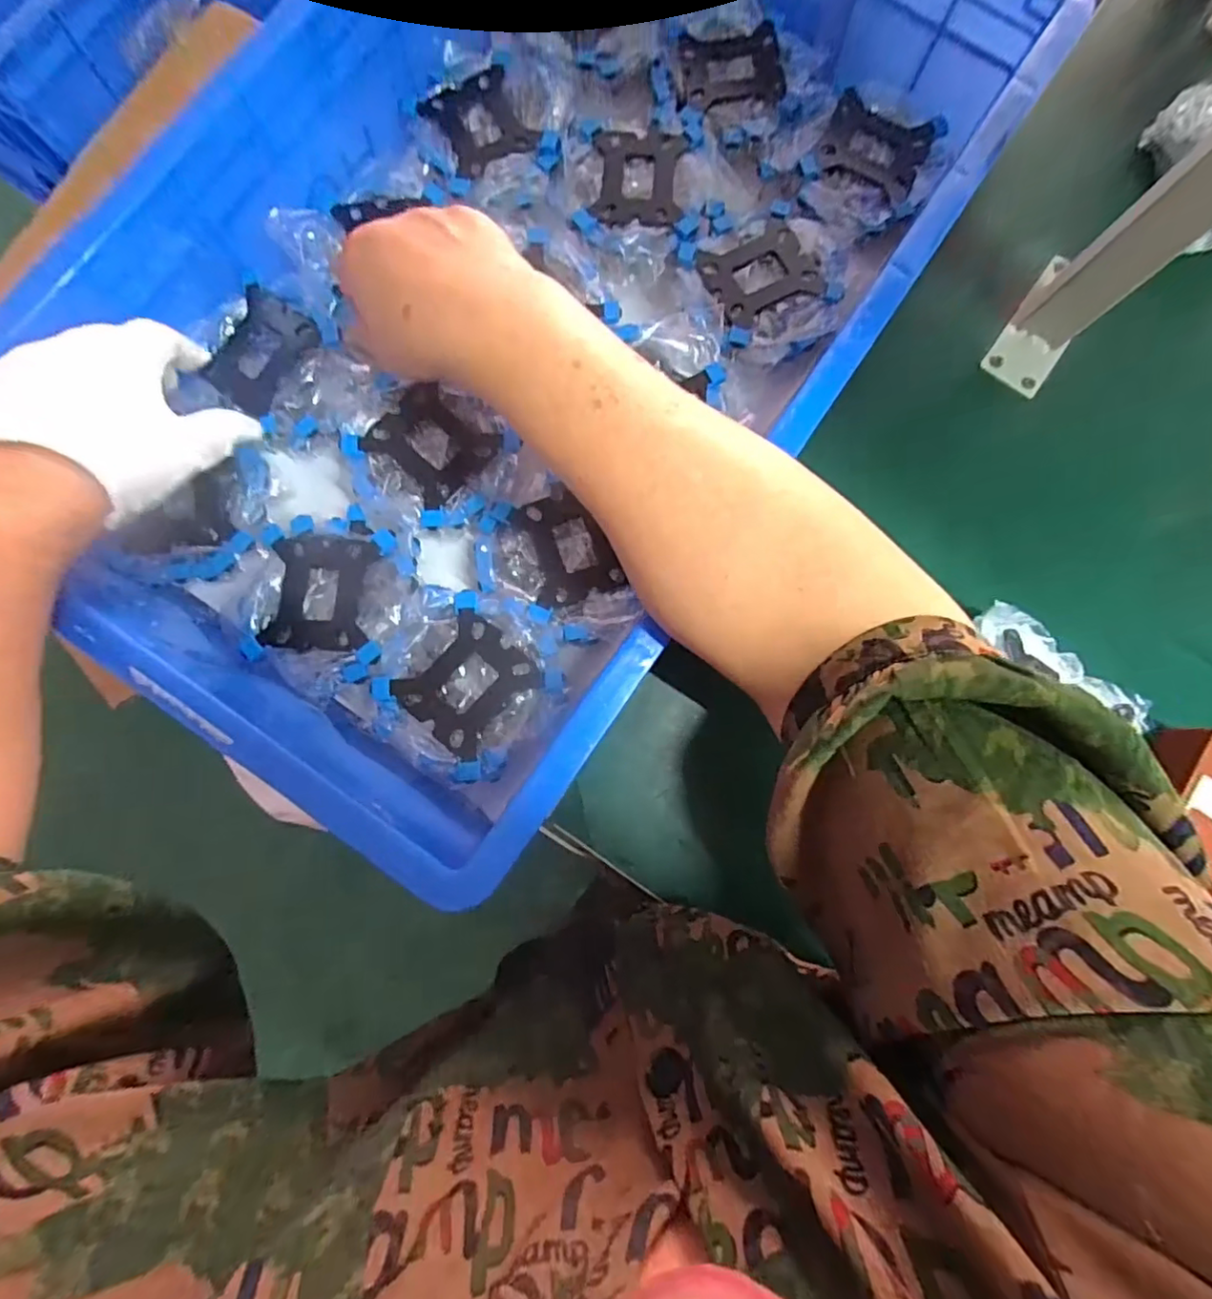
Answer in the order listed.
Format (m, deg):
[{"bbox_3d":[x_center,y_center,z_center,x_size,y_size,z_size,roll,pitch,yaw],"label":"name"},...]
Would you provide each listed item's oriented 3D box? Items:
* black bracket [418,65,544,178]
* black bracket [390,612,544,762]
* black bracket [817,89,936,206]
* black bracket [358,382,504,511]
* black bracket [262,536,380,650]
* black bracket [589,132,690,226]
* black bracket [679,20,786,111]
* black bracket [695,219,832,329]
[{"bbox_3d":[-0.090,-0.379,0.419,0.064,0.008,0.070,-26,86,-2],"label":"black bracket"},{"bbox_3d":[-0.085,0.021,0.363,0.065,0.005,0.073,41,86,3],"label":"black bracket"},{"bbox_3d":[0.192,-0.359,0.418,0.070,0.006,0.071,24,86,2],"label":"black bracket"},{"bbox_3d":[-0.116,-0.136,0.389,0.071,0.005,0.064,43,87,3],"label":"black bracket"},{"bbox_3d":[-0.180,-0.037,0.372,0.064,0.006,0.073,2,80,6],"label":"black bracket"},{"bbox_3d":[0.023,-0.335,0.417,0.063,0.004,0.071,5,86,0],"label":"black bracket"},{"bbox_3d":[0.090,-0.427,0.431,0.078,0.006,0.062,-8,86,-1],"label":"black bracket"},{"bbox_3d":[0.109,-0.261,0.406,0.076,0.006,0.062,-25,86,-2],"label":"black bracket"}]

